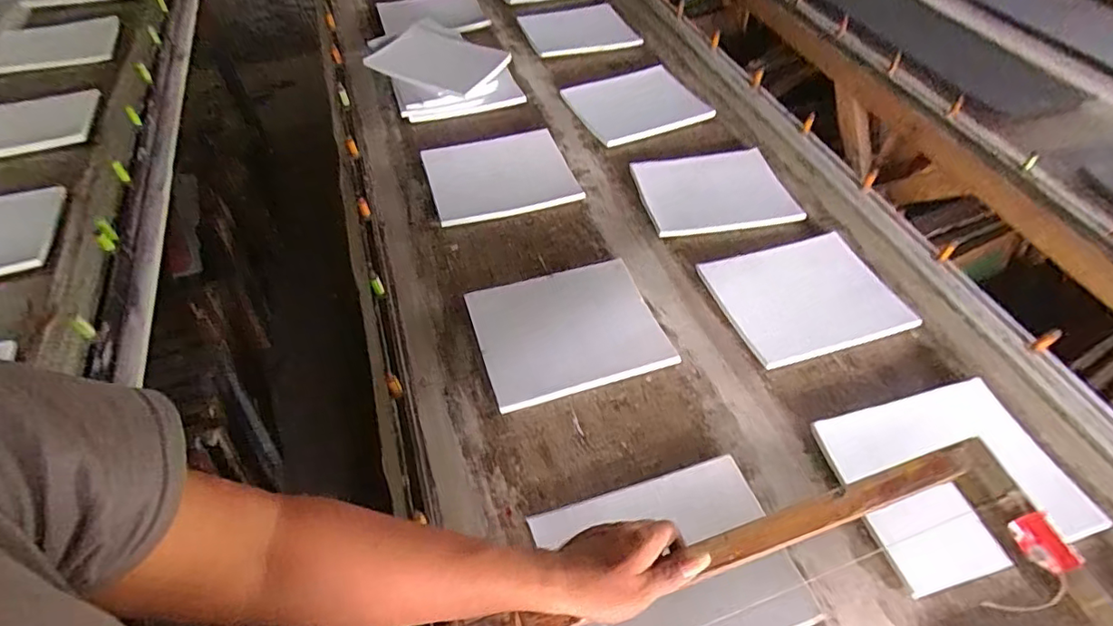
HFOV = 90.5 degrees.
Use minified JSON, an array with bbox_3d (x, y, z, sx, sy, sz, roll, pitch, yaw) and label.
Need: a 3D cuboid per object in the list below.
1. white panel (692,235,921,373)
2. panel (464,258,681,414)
[{"bbox_3d":[0.400,-0.026,0.896,0.270,0.022,0.209,-16,58,-8],"label":"white panel"},{"bbox_3d":[0.015,0.025,0.863,0.269,0.029,0.218,-15,52,-8],"label":"panel"}]

